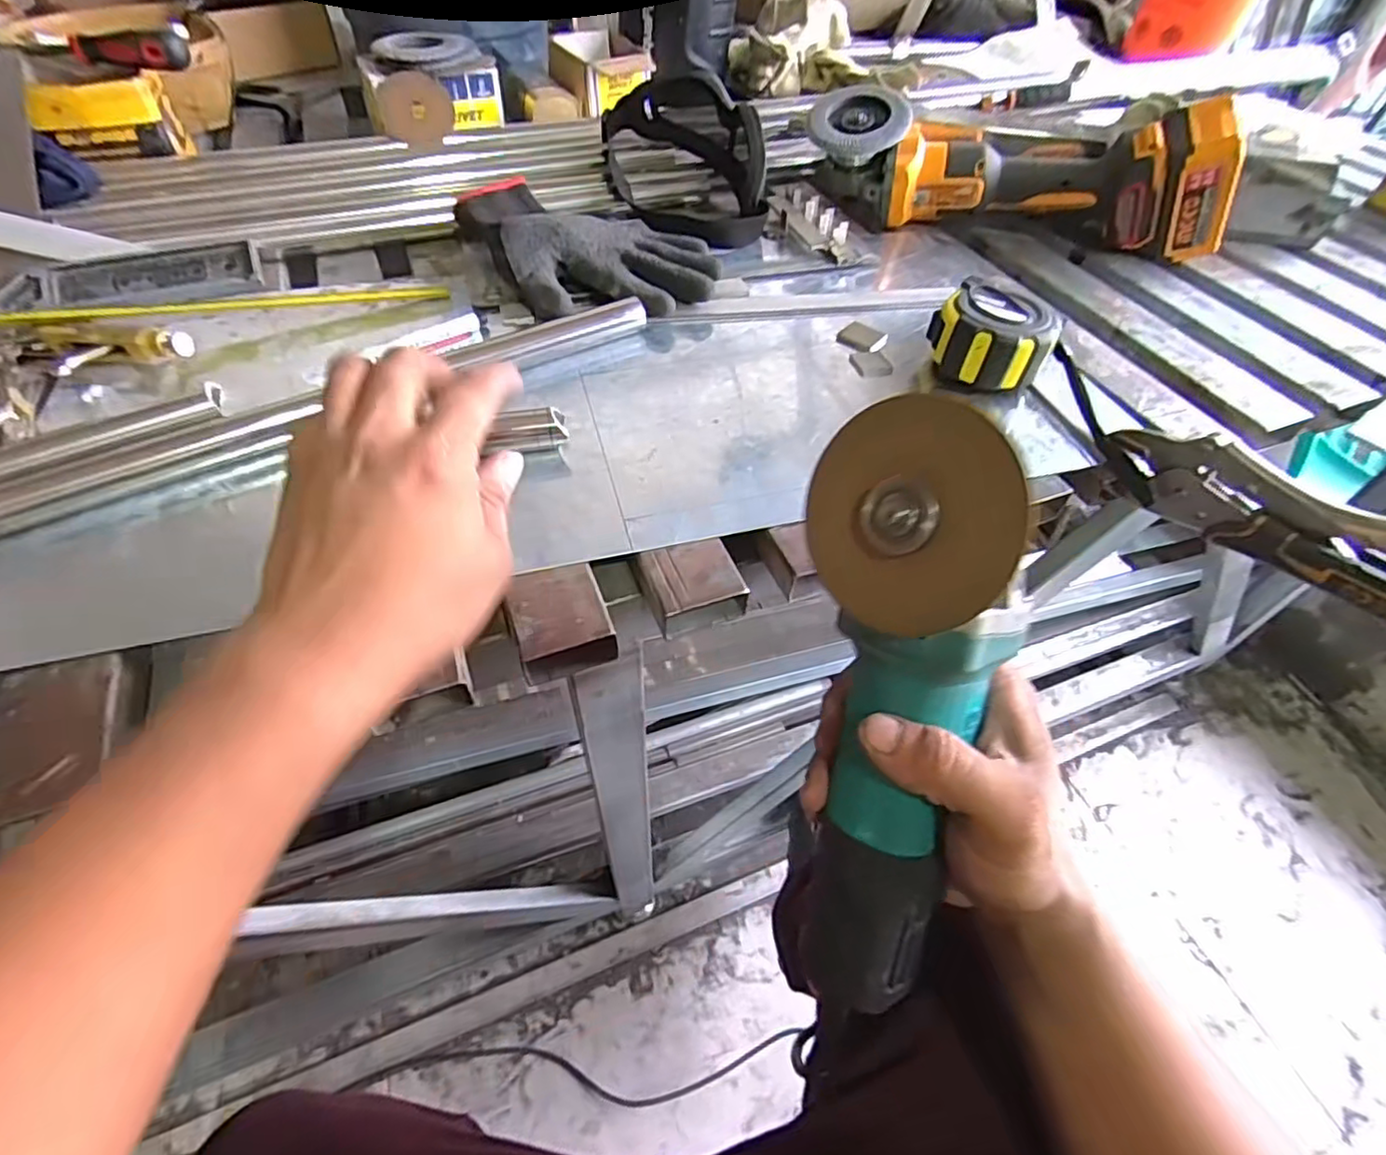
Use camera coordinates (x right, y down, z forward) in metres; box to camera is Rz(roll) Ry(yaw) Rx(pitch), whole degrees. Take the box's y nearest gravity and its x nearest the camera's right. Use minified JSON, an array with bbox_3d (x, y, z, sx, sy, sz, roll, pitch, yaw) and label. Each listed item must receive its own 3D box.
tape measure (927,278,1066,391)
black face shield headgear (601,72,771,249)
[{"bbox_3d":[0.214,-0.172,0.474,0.084,0.054,0.070,38,59,24],"label":"tape measure"},{"bbox_3d":[-0.005,-0.392,0.602,0.139,0.078,0.191,-8,52,-9],"label":"black face shield headgear"}]

